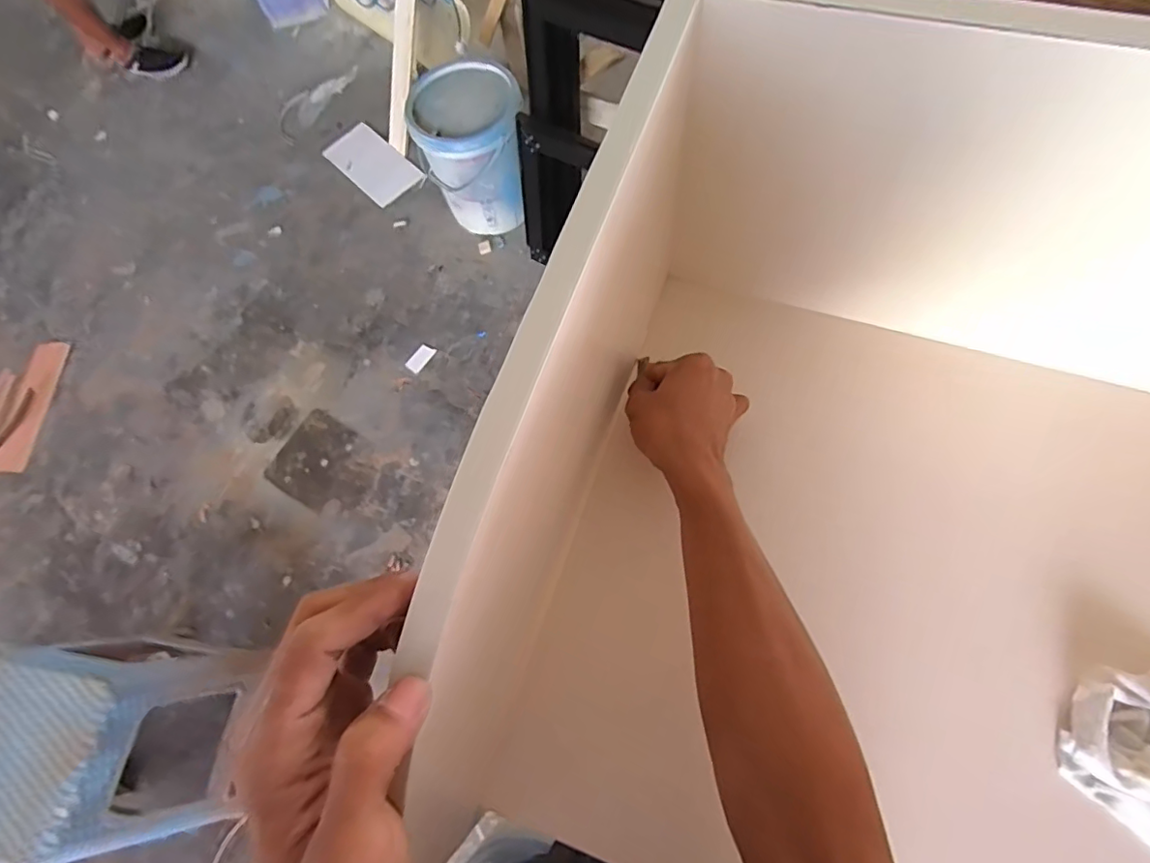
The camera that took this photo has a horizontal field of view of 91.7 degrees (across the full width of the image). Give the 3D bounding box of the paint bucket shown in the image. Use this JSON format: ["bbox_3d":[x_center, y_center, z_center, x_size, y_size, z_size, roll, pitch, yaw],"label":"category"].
[{"bbox_3d":[-0.292,-0.801,1.599,0.287,0.414,0.275,-2,70,5],"label":"paint bucket"}]

